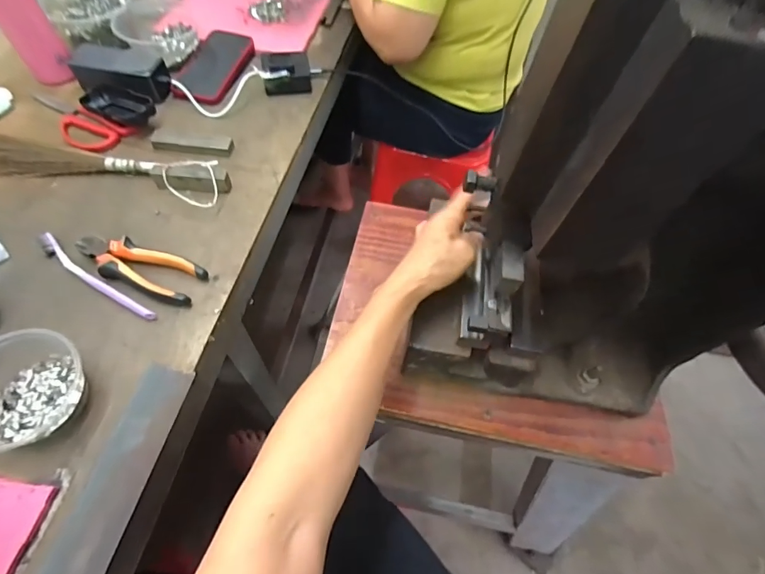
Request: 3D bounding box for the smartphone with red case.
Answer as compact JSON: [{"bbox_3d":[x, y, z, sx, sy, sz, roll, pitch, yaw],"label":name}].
[{"bbox_3d":[-0.276,-0.370,0.661,0.091,0.017,0.191,13,59,4],"label":"smartphone with red case"}]

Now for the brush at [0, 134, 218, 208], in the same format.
[{"bbox_3d":[-0.407,-0.164,0.529,0.388,0.031,0.064,9,59,1],"label":"brush"}]

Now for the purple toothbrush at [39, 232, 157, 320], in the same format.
[{"bbox_3d":[-0.328,-0.010,0.450,0.179,0.015,0.018,31,62,14],"label":"purple toothbrush"}]

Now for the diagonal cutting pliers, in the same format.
[{"bbox_3d":[-0.282,-0.024,0.458,0.147,0.025,0.053,19,60,7],"label":"diagonal cutting pliers"}]

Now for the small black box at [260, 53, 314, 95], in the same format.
[{"bbox_3d":[-0.160,-0.355,0.650,0.082,0.042,0.054,-9,60,-9],"label":"small black box"}]

